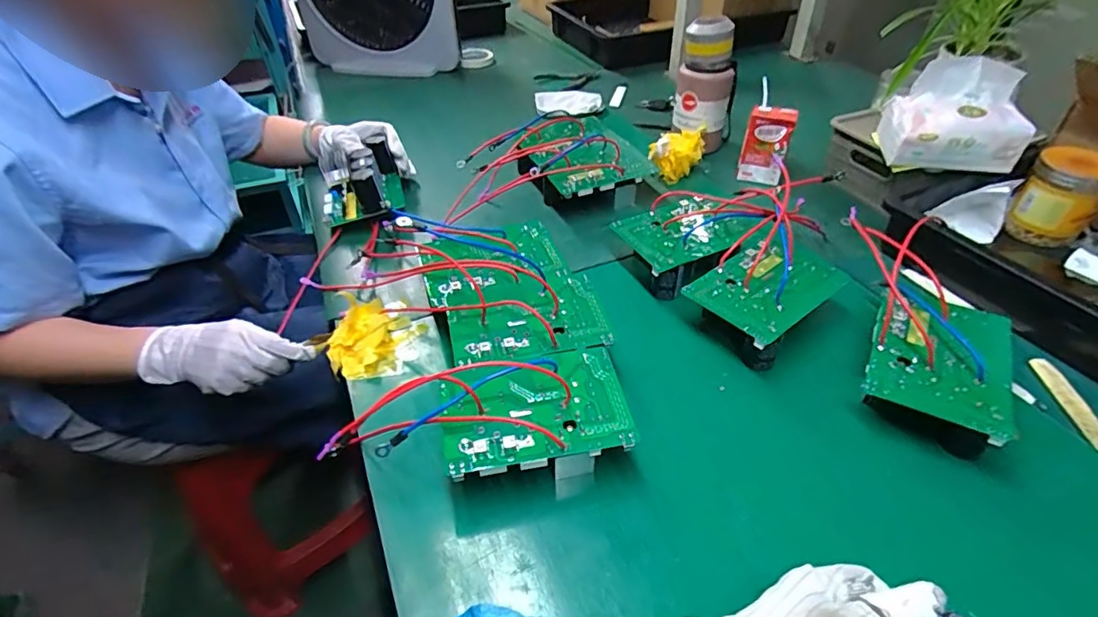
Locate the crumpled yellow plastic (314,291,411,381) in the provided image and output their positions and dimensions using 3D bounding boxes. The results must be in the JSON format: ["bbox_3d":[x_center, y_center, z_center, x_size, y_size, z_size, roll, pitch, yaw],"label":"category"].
[{"bbox_3d":[-0.202,0.031,0.580,0.103,0.038,0.094,-15,43,-17],"label":"crumpled yellow plastic"}]

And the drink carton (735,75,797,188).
[{"bbox_3d":[0.336,-0.263,0.831,0.067,0.138,0.033,15,43,18],"label":"drink carton"}]

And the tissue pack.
[{"bbox_3d":[0.517,-0.235,0.681,0.160,0.126,0.075,7,41,11],"label":"tissue pack"}]

